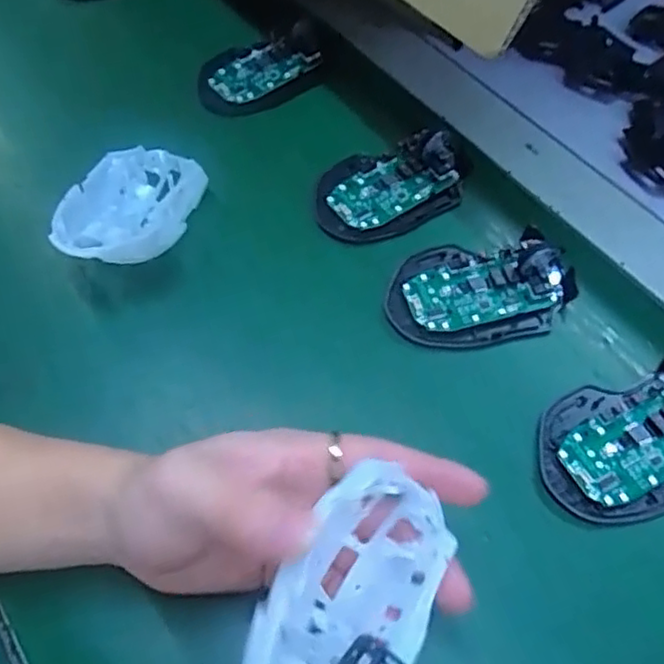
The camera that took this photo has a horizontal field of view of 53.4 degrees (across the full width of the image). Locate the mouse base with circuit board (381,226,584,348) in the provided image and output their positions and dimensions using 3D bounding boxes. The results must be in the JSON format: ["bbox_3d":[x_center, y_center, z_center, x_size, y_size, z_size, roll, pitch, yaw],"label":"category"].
[{"bbox_3d":[0.092,-0.028,0.407,0.112,0.026,0.072,-3,59,0],"label":"mouse base with circuit board"}]

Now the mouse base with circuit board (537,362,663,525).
[{"bbox_3d":[0.167,0.057,0.356,0.111,0.020,0.073,-15,60,-8],"label":"mouse base with circuit board"}]

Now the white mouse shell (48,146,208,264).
[{"bbox_3d":[-0.132,-0.081,0.431,0.062,0.041,0.107,18,62,12],"label":"white mouse shell"}]

